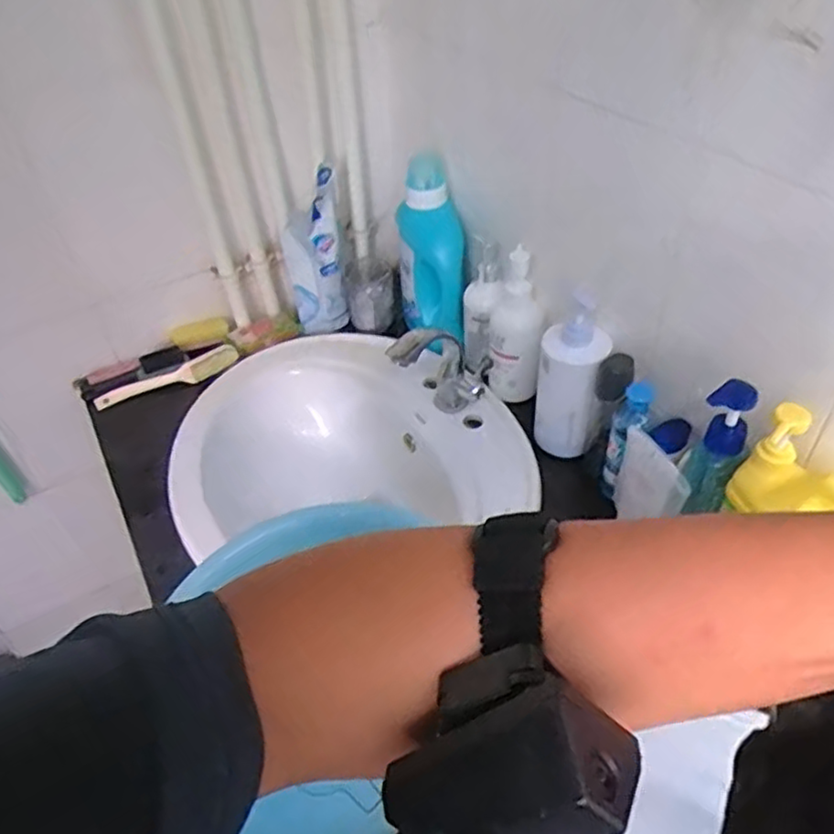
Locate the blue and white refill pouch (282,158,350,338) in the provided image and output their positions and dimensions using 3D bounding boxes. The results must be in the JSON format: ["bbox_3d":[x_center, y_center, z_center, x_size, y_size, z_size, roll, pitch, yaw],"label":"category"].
[{"bbox_3d":[-0.162,-0.255,1.080,0.095,0.234,0.075,-12,44,-8],"label":"blue and white refill pouch"}]

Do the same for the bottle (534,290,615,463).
[{"bbox_3d":[0.189,-0.039,0.843,0.079,0.194,0.063,5,44,11],"label":"bottle"}]

